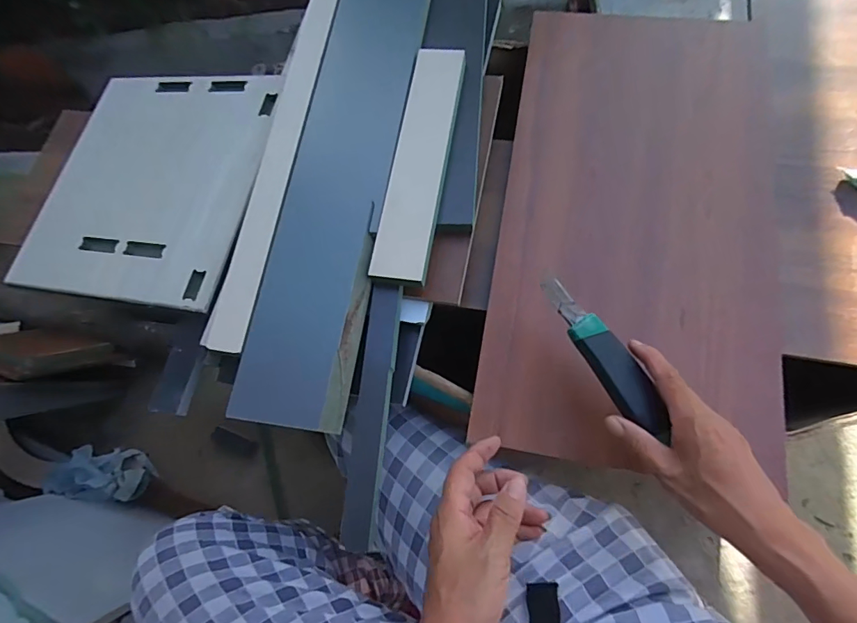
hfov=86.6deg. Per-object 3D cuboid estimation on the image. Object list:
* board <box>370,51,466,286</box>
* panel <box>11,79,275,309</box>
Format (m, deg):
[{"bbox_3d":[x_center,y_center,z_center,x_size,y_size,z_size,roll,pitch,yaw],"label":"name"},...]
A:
[{"bbox_3d":[-0.007,-0.151,0.442,0.051,0.009,0.263,8,71,6],"label":"board"},{"bbox_3d":[-0.324,-0.157,0.534,0.270,0.010,0.300,5,71,14],"label":"panel"}]

